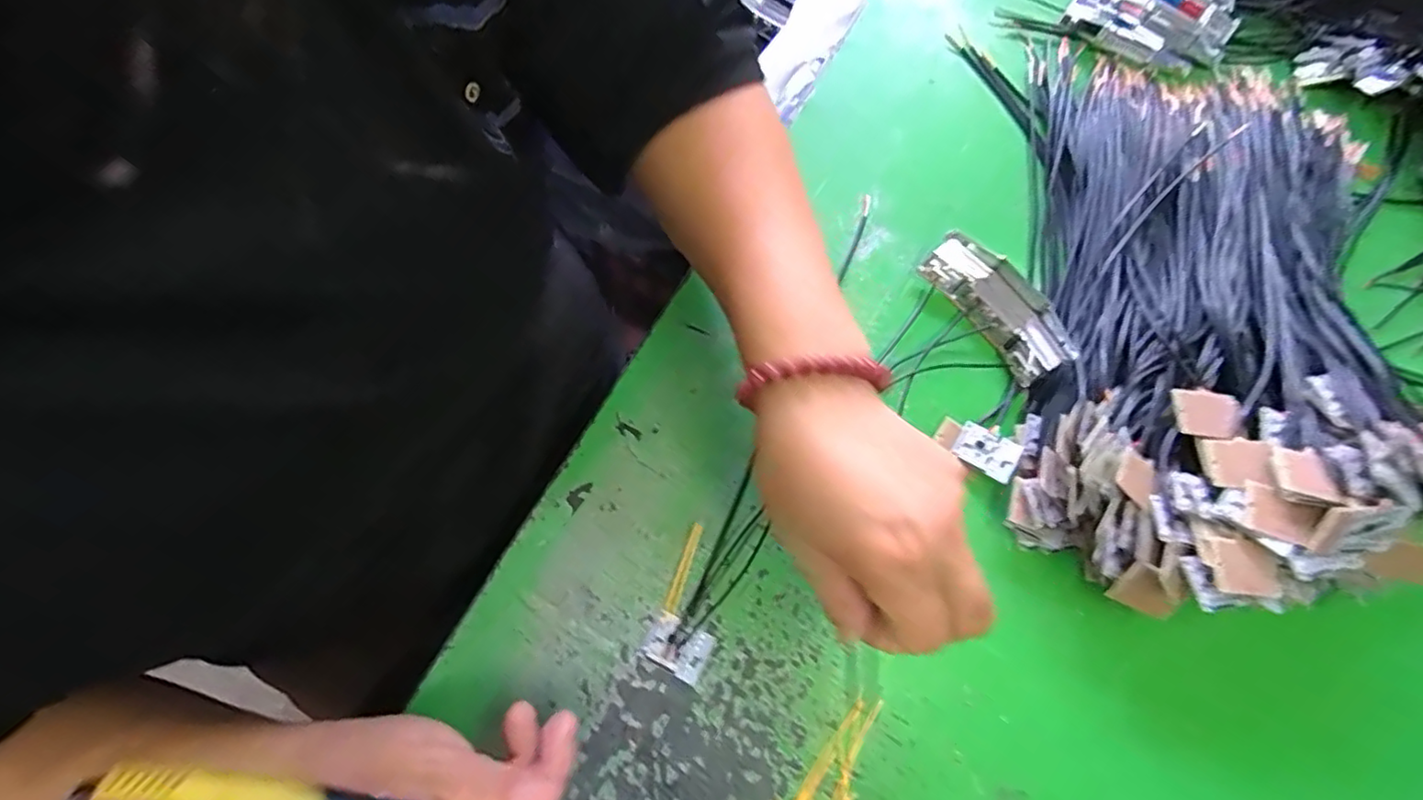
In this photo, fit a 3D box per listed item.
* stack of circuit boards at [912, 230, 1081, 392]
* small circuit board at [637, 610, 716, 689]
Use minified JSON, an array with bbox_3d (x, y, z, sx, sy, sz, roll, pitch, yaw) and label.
[{"bbox_3d":[0.171,-0.056,0.366,0.036,0.026,0.096,-31,75,-12],"label":"stack of circuit boards"},{"bbox_3d":[-0.017,0.125,0.306,0.032,0.004,0.024,27,72,7],"label":"small circuit board"}]

